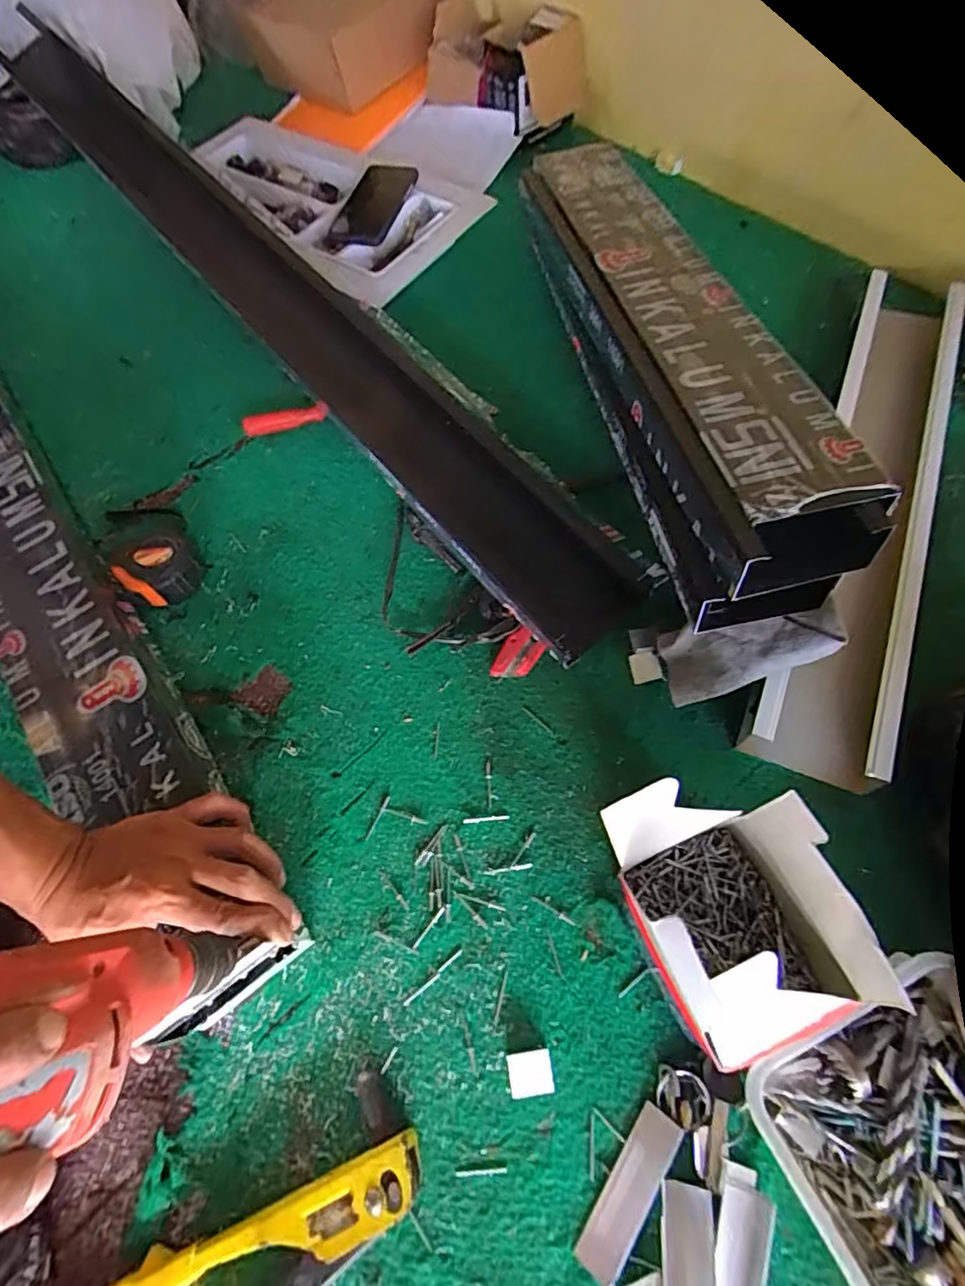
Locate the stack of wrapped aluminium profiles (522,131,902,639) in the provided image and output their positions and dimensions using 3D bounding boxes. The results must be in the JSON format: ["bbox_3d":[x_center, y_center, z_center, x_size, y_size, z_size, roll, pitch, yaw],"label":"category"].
[{"bbox_3d":[0.162,-0.323,0.570,0.133,0.103,0.656,-13,63,-2],"label":"stack of wrapped aluminium profiles"}]

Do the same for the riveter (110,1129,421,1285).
[{"bbox_3d":[-0.144,0.391,0.355,0.242,0.031,0.086,-30,66,-11],"label":"riveter"}]

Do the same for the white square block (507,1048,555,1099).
[{"bbox_3d":[0.033,0.297,0.402,0.031,0.008,0.027,-8,64,-1],"label":"white square block"}]

